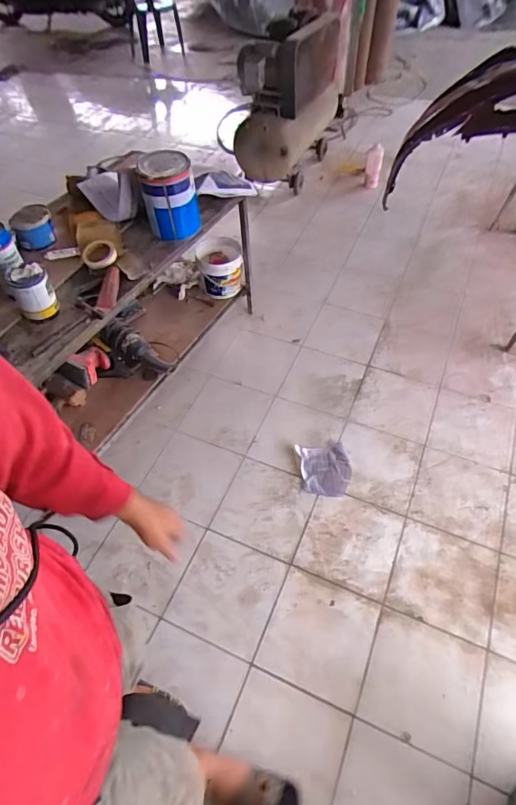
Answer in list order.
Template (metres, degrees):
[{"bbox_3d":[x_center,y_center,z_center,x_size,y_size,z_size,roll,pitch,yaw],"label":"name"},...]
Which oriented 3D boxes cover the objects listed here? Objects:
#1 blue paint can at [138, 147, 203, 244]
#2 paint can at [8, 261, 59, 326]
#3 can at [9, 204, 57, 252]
[{"bbox_3d":[-0.270,-0.635,1.362,0.158,0.216,0.184,-7,52,-4],"label":"blue paint can"},{"bbox_3d":[-0.591,-0.281,1.172,0.104,0.139,0.104,-1,52,1],"label":"paint can"},{"bbox_3d":[-0.695,-0.542,1.369,0.121,0.087,0.111,-1,52,1],"label":"can"}]

